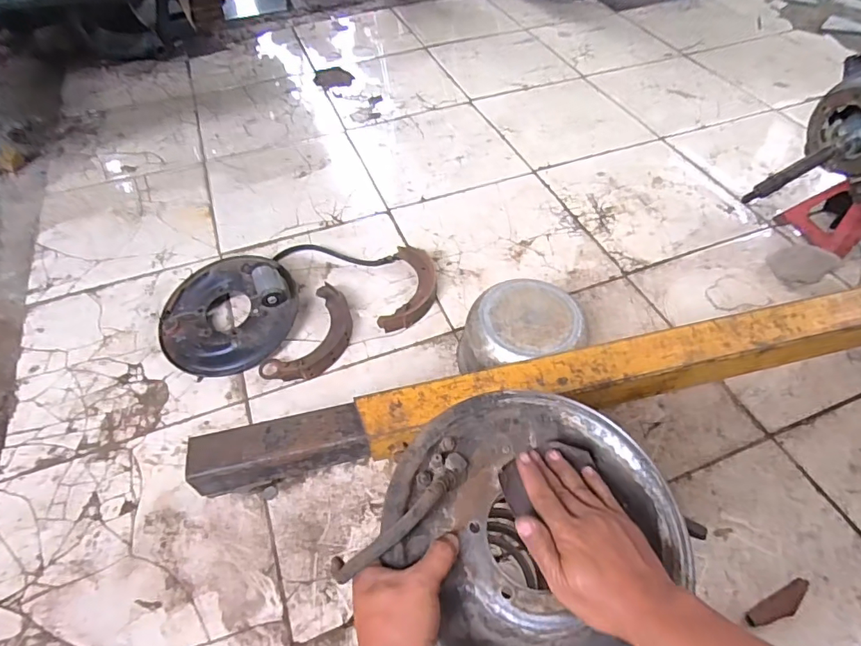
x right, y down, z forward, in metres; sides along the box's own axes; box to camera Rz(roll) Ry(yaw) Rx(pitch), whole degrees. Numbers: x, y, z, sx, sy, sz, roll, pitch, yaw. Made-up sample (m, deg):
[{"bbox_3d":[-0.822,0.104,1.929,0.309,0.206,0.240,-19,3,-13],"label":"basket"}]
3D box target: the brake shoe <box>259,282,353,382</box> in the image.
[{"bbox_3d":[-0.218,0.028,0.963,0.119,0.034,0.225,20,56,16],"label":"brake shoe"}]

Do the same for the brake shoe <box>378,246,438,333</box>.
[{"bbox_3d":[-0.037,-0.071,1.021,0.095,0.030,0.213,8,54,7],"label":"brake shoe"}]

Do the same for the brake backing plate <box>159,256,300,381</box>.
[{"bbox_3d":[-0.407,-0.029,0.981,0.259,0.079,0.259,-1,53,1],"label":"brake backing plate"}]

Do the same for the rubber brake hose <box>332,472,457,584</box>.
[{"bbox_3d":[-0.025,0.170,0.417,0.128,0.049,0.025,-35,60,-19],"label":"rubber brake hose"}]

